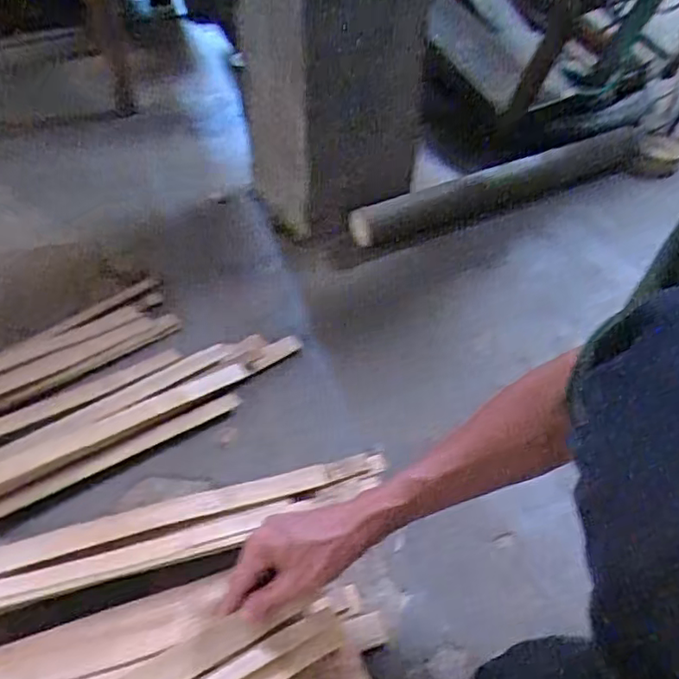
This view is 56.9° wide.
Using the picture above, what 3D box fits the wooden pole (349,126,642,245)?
[{"bbox_3d":[0.288,-0.252,1.017,0.593,0.061,0.064,-22,47,-22],"label":"wooden pole"}]

